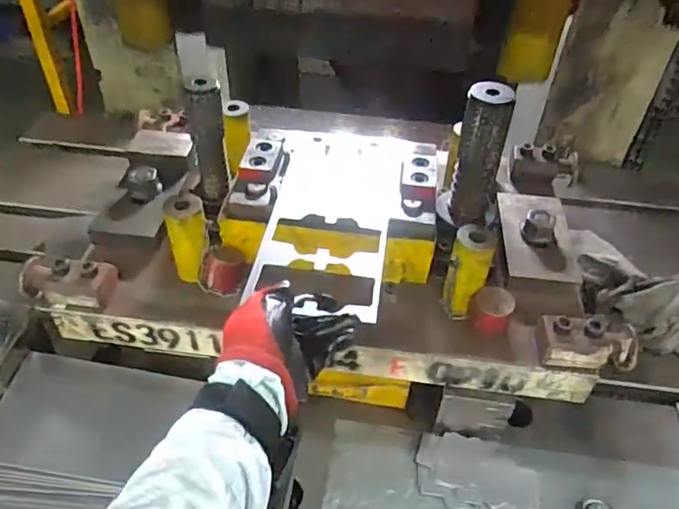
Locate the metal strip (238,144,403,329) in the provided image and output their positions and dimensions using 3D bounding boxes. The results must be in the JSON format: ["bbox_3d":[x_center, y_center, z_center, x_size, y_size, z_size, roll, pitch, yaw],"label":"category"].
[{"bbox_3d":[-0.004,-0.045,0.593,0.133,0.009,0.283,6,43,4],"label":"metal strip"}]

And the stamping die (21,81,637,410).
[{"bbox_3d":[-0.008,-0.025,0.639,0.603,0.244,0.279,6,43,4],"label":"stamping die"}]

